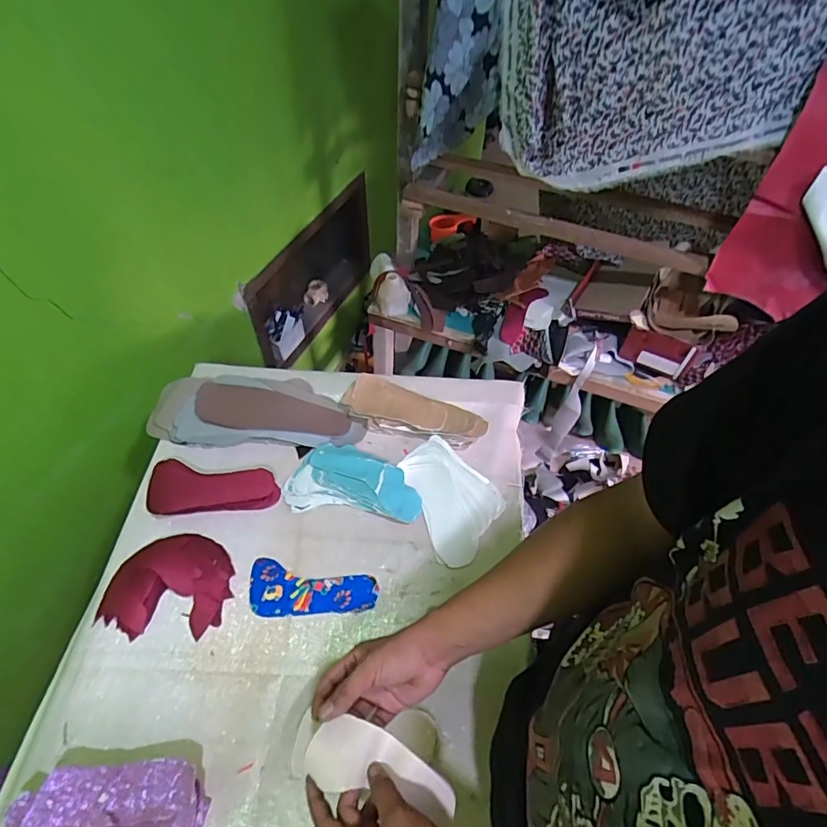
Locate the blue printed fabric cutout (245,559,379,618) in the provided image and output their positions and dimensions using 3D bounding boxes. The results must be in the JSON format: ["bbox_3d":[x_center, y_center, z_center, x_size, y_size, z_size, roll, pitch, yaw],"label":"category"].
[{"bbox_3d":[-0.142,0.247,0.707,0.179,0.004,0.073,2,53,1],"label":"blue printed fabric cutout"}]

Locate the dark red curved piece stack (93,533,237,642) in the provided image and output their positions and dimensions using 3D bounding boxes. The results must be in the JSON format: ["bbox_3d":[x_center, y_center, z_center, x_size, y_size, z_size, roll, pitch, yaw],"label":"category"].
[{"bbox_3d":[-0.342,0.237,0.702,0.165,0.025,0.131,-1,53,-2],"label":"dark red curved piece stack"}]

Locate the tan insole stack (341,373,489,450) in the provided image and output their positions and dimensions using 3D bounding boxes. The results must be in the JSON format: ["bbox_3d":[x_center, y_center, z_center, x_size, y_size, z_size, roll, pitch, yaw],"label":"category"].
[{"bbox_3d":[-0.001,0.000,0.855,0.248,0.042,0.083,16,54,11],"label":"tan insole stack"}]

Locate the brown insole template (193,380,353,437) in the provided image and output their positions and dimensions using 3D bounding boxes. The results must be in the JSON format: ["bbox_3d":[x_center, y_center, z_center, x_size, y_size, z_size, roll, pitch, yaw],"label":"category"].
[{"bbox_3d":[-0.239,-0.003,0.856,0.254,0.011,0.080,10,58,-5],"label":"brown insole template"}]

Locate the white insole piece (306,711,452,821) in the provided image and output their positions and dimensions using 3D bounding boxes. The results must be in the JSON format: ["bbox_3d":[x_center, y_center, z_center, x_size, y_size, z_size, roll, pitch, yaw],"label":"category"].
[{"bbox_3d":[-0.029,0.335,0.482,0.143,0.008,0.056,12,70,2],"label":"white insole piece"}]

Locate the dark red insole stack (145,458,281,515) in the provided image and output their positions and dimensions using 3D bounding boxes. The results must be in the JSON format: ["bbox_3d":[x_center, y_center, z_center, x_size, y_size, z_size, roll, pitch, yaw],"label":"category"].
[{"bbox_3d":[-0.311,0.116,0.775,0.197,0.036,0.080,2,53,1],"label":"dark red insole stack"}]

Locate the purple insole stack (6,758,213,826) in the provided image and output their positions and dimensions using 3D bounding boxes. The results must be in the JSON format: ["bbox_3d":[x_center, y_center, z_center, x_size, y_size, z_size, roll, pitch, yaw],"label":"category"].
[{"bbox_3d":[-0.323,0.430,0.534,0.187,0.055,0.094,-2,53,-2],"label":"purple insole stack"}]

